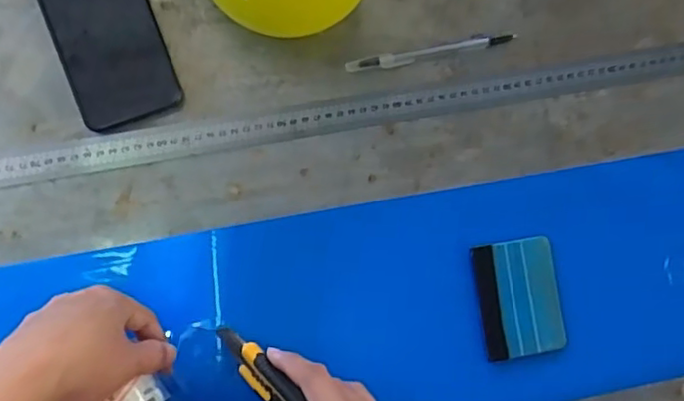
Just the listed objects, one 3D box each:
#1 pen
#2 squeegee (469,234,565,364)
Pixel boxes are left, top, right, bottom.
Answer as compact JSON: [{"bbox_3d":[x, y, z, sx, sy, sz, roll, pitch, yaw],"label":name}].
[{"bbox_3d":[0.078,-0.129,0.558,0.151,0.006,0.012,-13,88,-7],"label":"pen"},{"bbox_3d":[0.153,0.084,0.553,0.072,0.005,0.097,-9,88,-7],"label":"squeegee"}]

